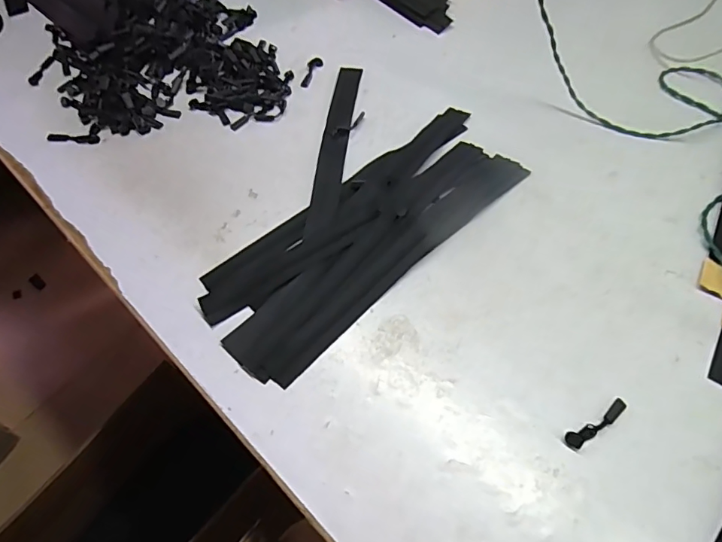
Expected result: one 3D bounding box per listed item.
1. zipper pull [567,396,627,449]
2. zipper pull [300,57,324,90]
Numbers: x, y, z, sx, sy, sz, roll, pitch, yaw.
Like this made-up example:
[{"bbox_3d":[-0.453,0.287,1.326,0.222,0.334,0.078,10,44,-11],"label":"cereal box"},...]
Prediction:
[{"bbox_3d":[0.191,0.123,0.382,0.062,0.004,0.013,-28,62,-15],"label":"zipper pull"},{"bbox_3d":[-0.066,-0.265,0.633,0.019,0.006,0.059,11,59,8],"label":"zipper pull"}]

